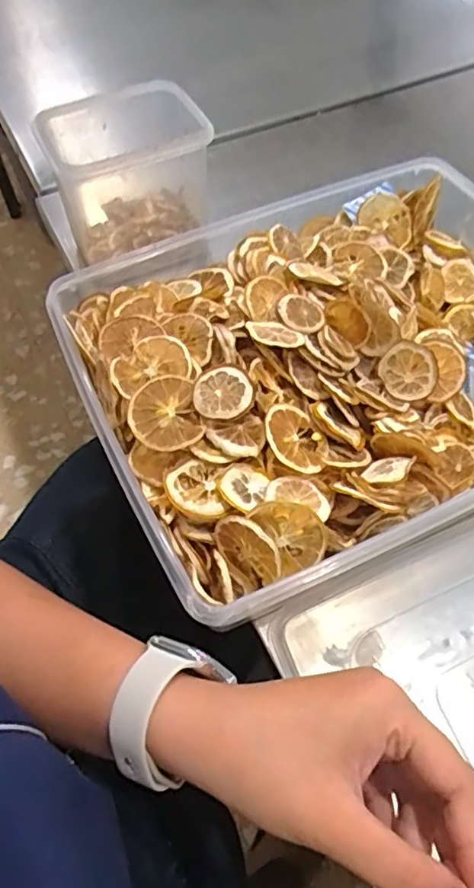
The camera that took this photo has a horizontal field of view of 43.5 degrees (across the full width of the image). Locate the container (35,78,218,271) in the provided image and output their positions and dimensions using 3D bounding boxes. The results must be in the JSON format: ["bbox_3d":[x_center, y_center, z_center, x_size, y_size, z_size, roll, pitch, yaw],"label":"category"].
[{"bbox_3d":[-0.087,-0.228,0.510,0.127,0.104,0.096,-16,59,-9],"label":"container"}]

